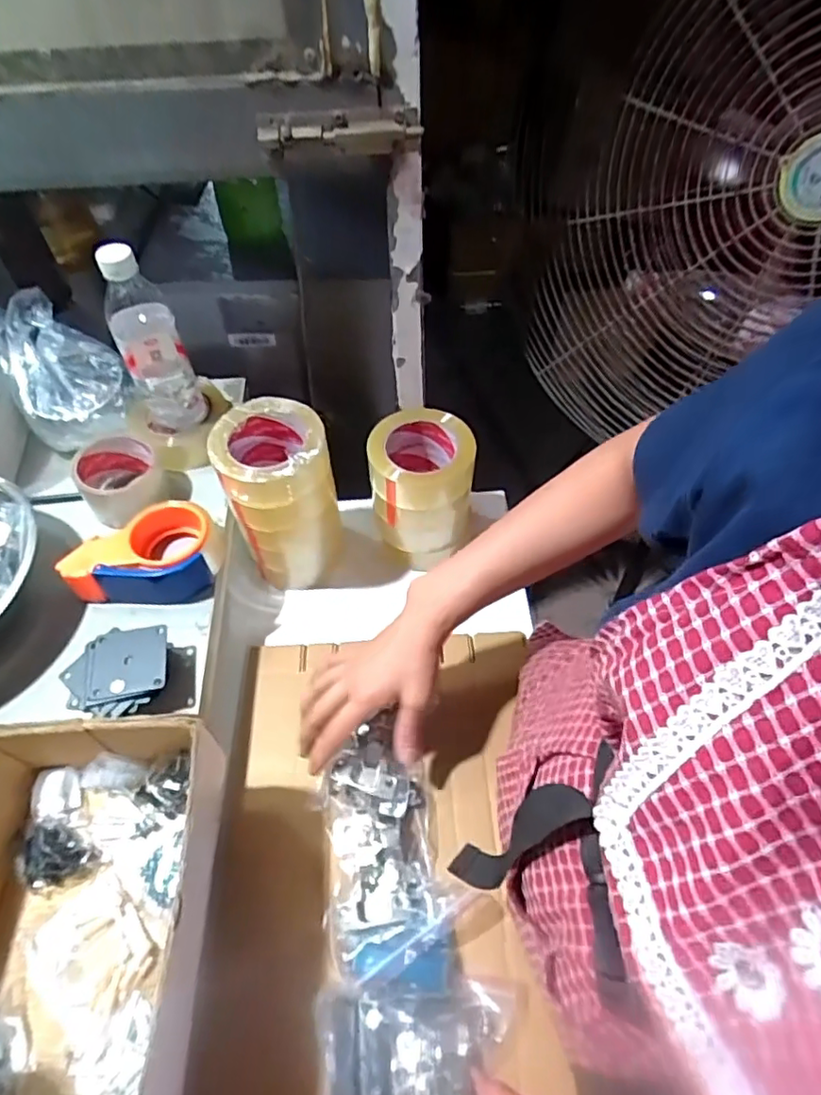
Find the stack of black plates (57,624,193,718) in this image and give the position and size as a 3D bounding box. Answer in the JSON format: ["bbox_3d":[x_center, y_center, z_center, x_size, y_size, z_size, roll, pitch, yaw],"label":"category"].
[{"bbox_3d":[-0.252,0.117,0.537,0.100,0.047,0.087,-11,55,-6],"label":"stack of black plates"}]

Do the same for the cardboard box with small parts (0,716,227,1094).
[{"bbox_3d":[-0.236,0.256,0.404,0.170,0.089,0.249,-2,55,0],"label":"cardboard box with small parts"}]

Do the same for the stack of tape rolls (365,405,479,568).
[{"bbox_3d":[0.015,-0.066,0.684,0.110,0.151,0.107,-18,56,-11],"label":"stack of tape rolls"}]

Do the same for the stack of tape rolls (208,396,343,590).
[{"bbox_3d":[-0.138,-0.055,0.655,0.110,0.183,0.110,-15,56,-9],"label":"stack of tape rolls"}]

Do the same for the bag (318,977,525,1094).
[{"bbox_3d":[0.006,0.409,0.419,0.147,0.026,0.163,-1,55,1],"label":"bag"}]

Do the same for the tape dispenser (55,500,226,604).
[{"bbox_3d":[-0.268,0.007,0.610,0.131,0.055,0.099,-1,55,0],"label":"tape dispenser"}]

